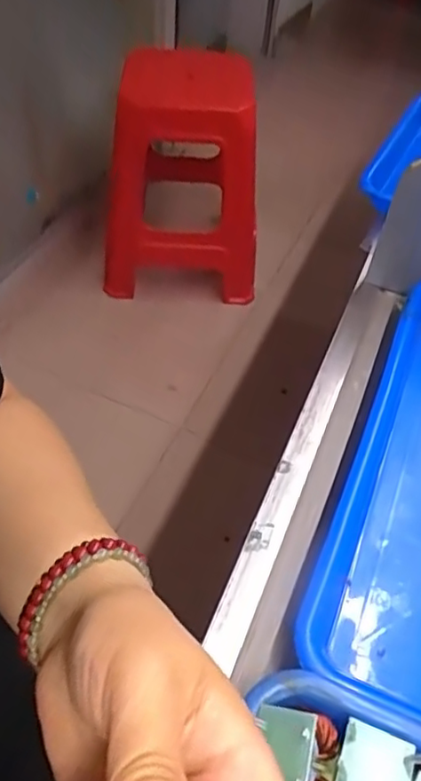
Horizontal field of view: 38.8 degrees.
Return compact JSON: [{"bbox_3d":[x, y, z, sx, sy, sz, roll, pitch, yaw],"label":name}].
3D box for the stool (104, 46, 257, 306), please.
[{"bbox_3d":[-0.049,-0.542,1.485,0.378,0.507,0.418,8,50,3],"label":"stool"}]

